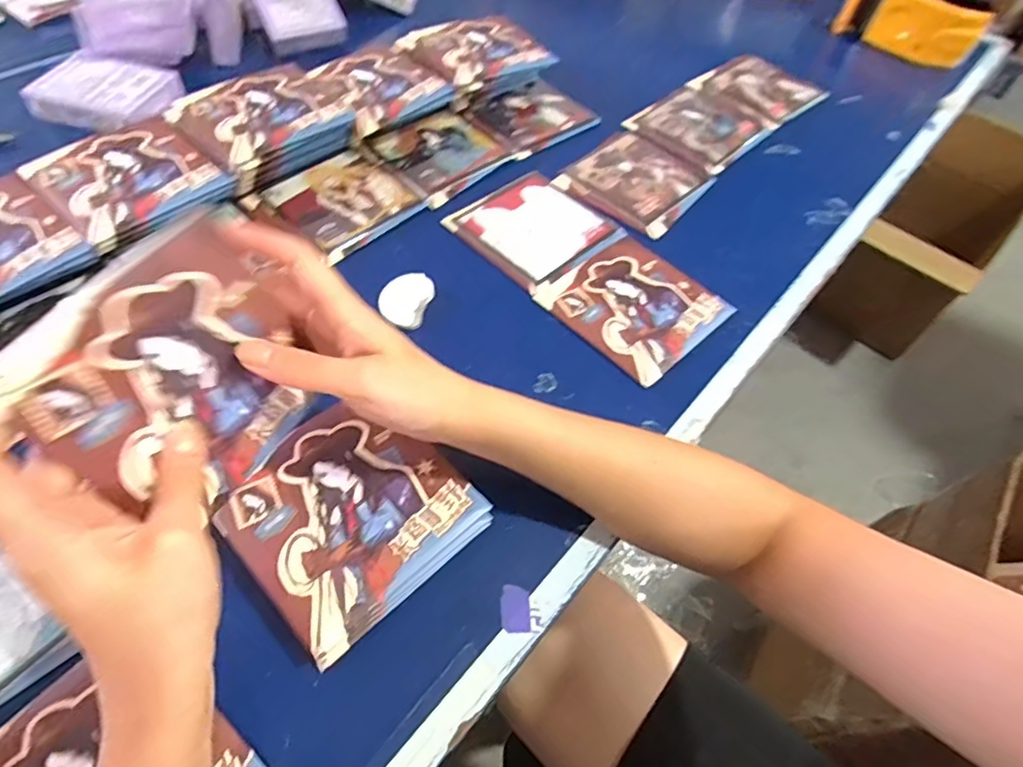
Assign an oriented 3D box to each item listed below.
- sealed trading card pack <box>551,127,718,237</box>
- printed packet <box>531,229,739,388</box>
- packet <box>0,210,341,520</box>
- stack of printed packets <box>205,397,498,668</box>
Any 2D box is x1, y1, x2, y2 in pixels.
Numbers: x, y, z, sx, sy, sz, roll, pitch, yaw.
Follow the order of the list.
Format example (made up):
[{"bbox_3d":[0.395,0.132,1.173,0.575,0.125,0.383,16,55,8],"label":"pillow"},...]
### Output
[{"bbox_3d":[0.124,-0.203,0.568,0.118,0.014,0.128,34,59,17],"label":"sealed trading card pack"},{"bbox_3d":[0.098,-0.067,0.471,0.114,0.006,0.124,-36,66,-26],"label":"printed packet"},{"bbox_3d":[-0.148,-0.004,0.277,0.010,0.117,0.124,11,54,34],"label":"packet"},{"bbox_3d":[-0.094,0.076,0.345,0.119,0.028,0.117,-37,66,-26],"label":"stack of printed packets"}]

